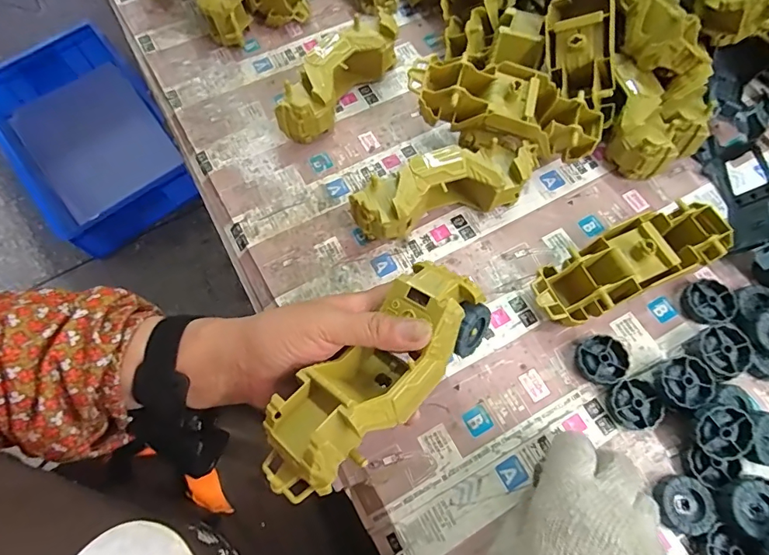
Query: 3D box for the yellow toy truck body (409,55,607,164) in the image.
[{"bbox_3d":[0.110,-0.154,0.412,0.175,0.046,0.058,16,69,7],"label":"yellow toy truck body"}]

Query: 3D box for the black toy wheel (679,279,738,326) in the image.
[{"bbox_3d":[0.274,0.021,0.384,0.040,0.012,0.037,0,68,1],"label":"black toy wheel"}]

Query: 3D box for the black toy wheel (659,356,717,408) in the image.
[{"bbox_3d":[0.232,0.081,0.350,0.040,0.012,0.036,-26,70,-9],"label":"black toy wheel"}]

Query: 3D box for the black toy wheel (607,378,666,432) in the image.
[{"bbox_3d":[0.195,0.100,0.354,0.038,0.012,0.038,0,68,1],"label":"black toy wheel"}]

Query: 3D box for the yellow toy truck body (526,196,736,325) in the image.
[{"bbox_3d":[0.203,-0.013,0.375,0.176,0.055,0.054,-23,70,-8],"label":"yellow toy truck body"}]

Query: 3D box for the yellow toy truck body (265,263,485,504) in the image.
[{"bbox_3d":[-0.004,0.059,0.286,0.061,0.053,0.170,41,69,15],"label":"yellow toy truck body"}]

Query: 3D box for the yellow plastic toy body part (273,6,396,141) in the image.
[{"bbox_3d":[-0.043,-0.208,0.467,0.048,0.057,0.169,34,72,13],"label":"yellow plastic toy body part"}]

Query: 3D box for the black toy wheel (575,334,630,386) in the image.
[{"bbox_3d":[0.175,0.067,0.367,0.038,0.012,0.037,0,68,1],"label":"black toy wheel"}]

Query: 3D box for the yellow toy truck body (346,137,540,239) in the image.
[{"bbox_3d":[0.054,-0.076,0.406,0.166,0.056,0.049,-20,69,-7],"label":"yellow toy truck body"}]

